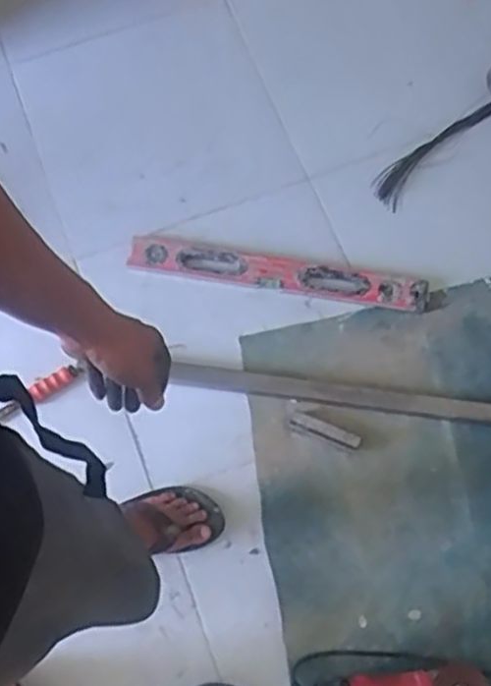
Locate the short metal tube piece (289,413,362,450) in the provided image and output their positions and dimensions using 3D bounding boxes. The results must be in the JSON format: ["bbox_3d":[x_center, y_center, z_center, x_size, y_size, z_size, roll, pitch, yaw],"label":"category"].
[{"bbox_3d":[0.143,0.161,1.367,0.130,0.036,0.029,24,73,9],"label":"short metal tube piece"}]

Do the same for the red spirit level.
[{"bbox_3d":[0.061,-0.135,1.470,0.575,0.031,0.065,9,71,4],"label":"red spirit level"}]

